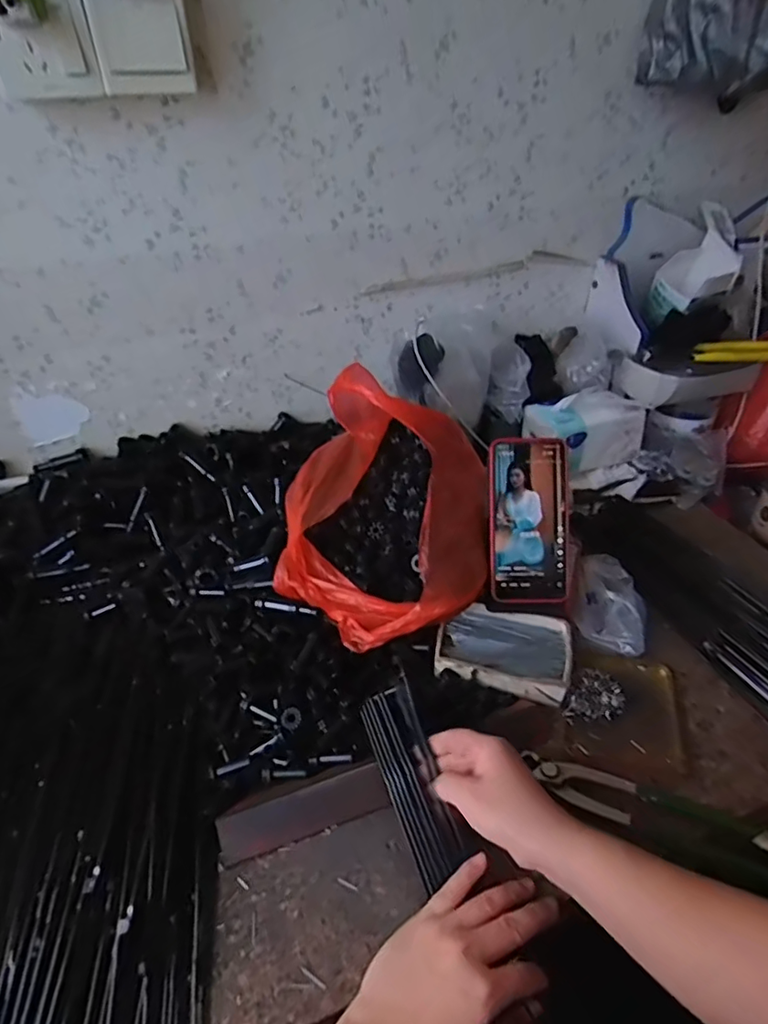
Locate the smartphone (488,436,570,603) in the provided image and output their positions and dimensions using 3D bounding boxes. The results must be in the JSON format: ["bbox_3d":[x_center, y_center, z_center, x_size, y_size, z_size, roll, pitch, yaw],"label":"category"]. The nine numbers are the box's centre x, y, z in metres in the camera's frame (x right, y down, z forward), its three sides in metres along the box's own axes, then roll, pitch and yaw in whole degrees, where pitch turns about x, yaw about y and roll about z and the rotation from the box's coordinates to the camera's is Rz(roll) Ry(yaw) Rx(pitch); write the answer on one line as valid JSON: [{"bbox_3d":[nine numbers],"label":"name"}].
[{"bbox_3d":[0.147,0.007,0.571,0.078,0.162,0.016,-1,0,4],"label":"smartphone"}]

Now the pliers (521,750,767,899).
[{"bbox_3d":[0.221,0.244,0.454,0.205,0.021,0.049,13,40,21],"label":"pliers"}]

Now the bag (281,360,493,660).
[{"bbox_3d":[-0.001,-0.015,0.583,0.214,0.172,0.250,2,37,9],"label":"bag"}]

